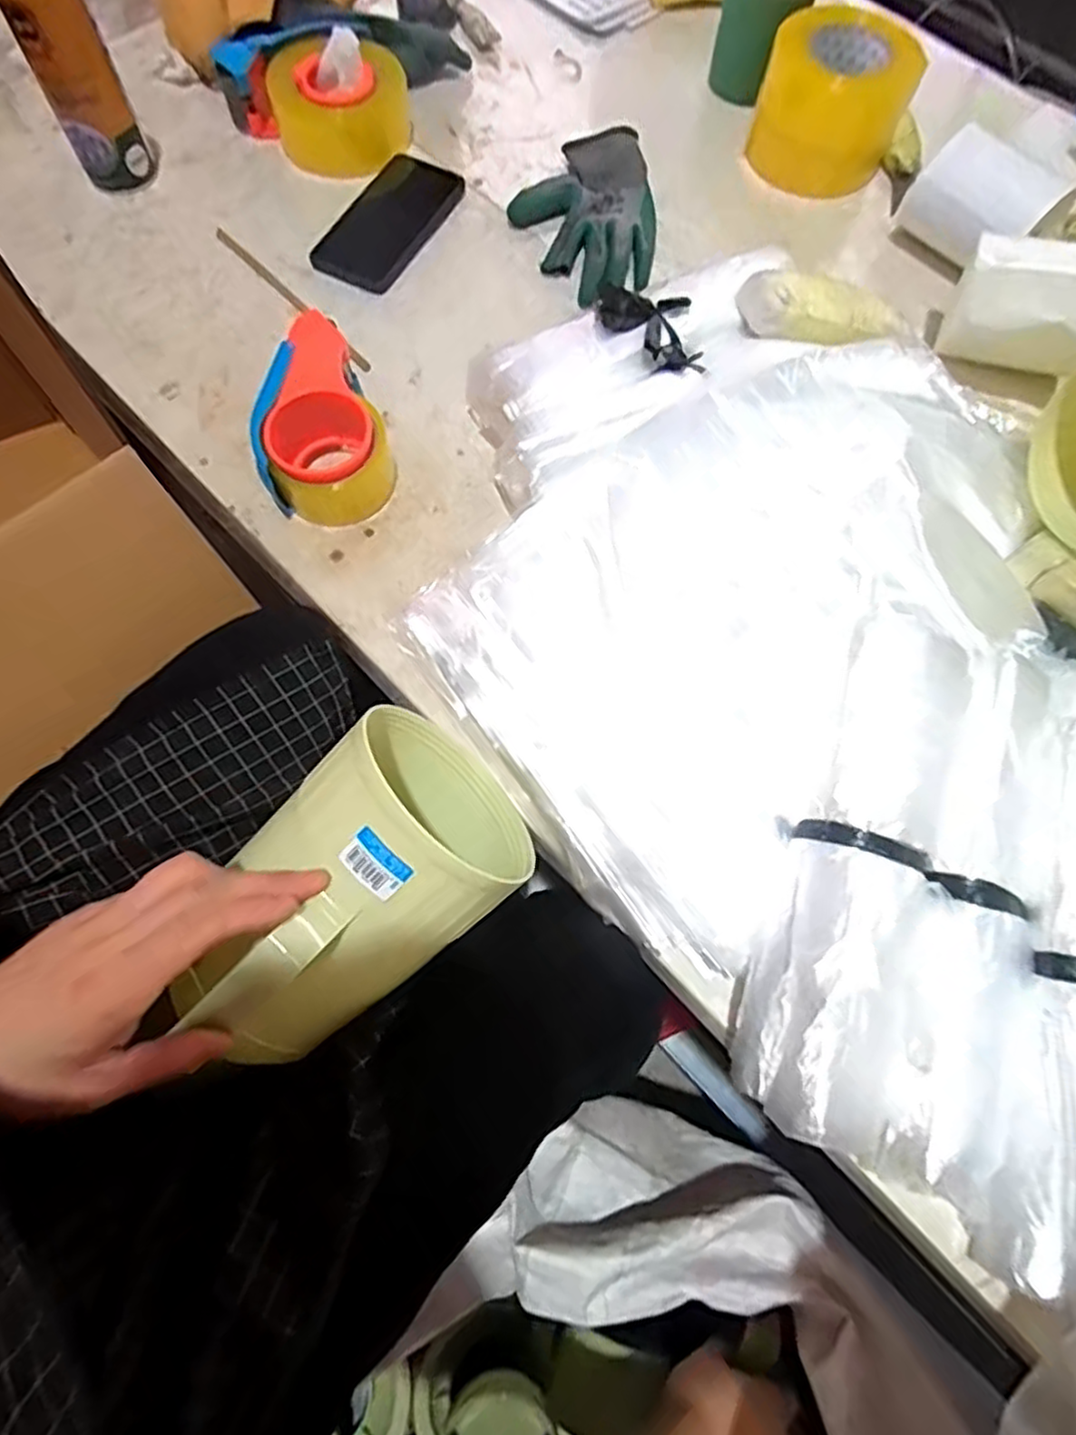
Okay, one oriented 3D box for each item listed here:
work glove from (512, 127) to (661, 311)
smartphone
[{"bbox_3d":[0.045,-0.493,0.674,0.134,0.023,0.212,5,69,1],"label":"work glove"},{"bbox_3d":[-0.141,-0.474,0.665,0.084,0.009,0.168,26,71,8],"label":"smartphone"}]

